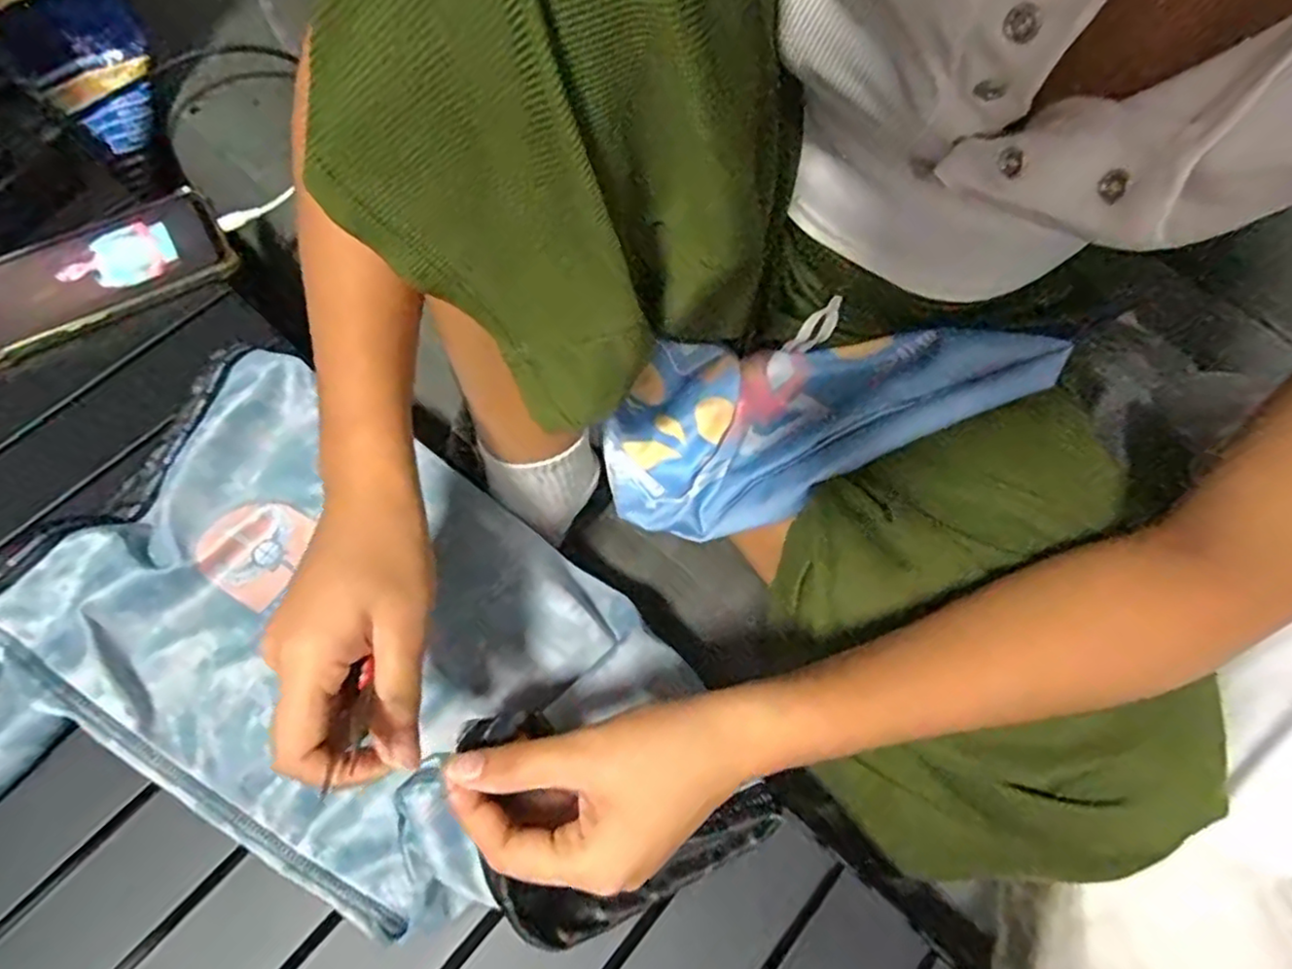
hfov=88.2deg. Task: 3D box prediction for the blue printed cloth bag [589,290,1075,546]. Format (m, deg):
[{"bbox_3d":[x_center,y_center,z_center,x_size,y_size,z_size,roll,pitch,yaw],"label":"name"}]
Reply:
[{"bbox_3d":[0.100,-0.051,0.425,0.286,0.060,0.137,-15,65,23],"label":"blue printed cloth bag"}]

